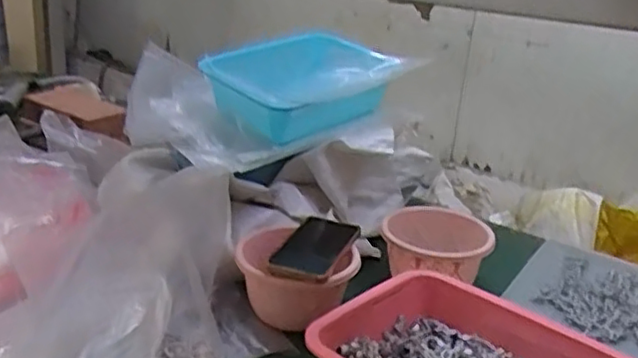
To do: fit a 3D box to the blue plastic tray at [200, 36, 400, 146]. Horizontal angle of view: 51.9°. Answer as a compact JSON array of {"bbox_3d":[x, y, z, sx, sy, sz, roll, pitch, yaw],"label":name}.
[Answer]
[{"bbox_3d":[-0.026,-0.133,0.941,0.253,0.094,0.198,-13,26,-38],"label":"blue plastic tray"}]

